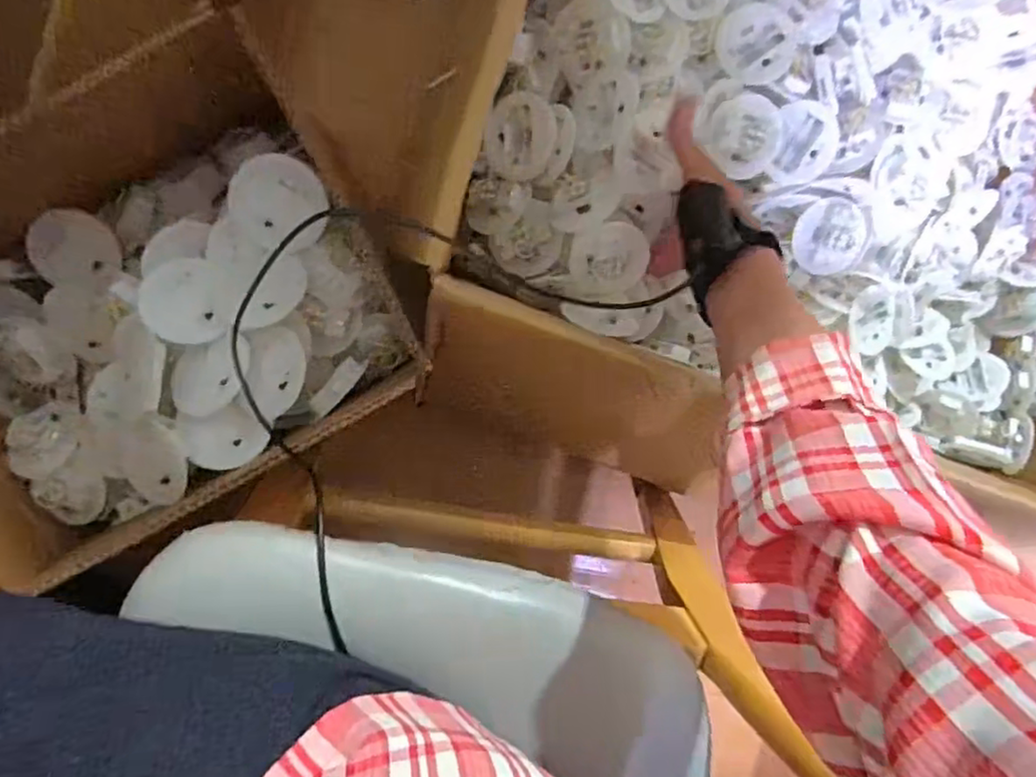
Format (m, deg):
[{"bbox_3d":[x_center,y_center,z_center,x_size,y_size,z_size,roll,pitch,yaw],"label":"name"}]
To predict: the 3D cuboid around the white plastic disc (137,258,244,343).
[{"bbox_3d":[-0.239,-0.064,0.472,0.063,0.004,0.062,3,83,-23],"label":"white plastic disc"}]

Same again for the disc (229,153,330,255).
[{"bbox_3d":[-0.173,-0.134,0.470,0.065,0.008,0.069,-4,125,-6],"label":"disc"}]

